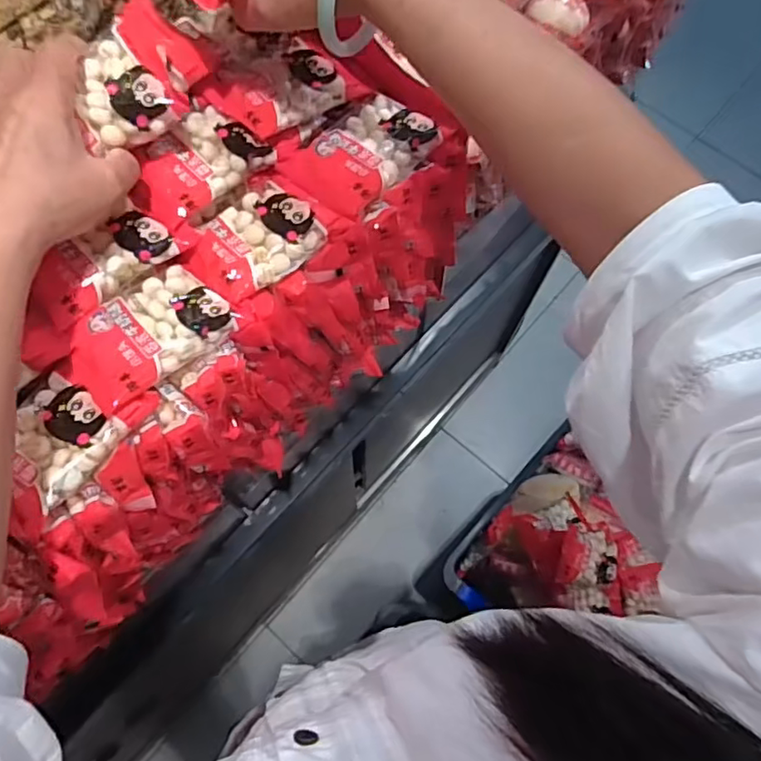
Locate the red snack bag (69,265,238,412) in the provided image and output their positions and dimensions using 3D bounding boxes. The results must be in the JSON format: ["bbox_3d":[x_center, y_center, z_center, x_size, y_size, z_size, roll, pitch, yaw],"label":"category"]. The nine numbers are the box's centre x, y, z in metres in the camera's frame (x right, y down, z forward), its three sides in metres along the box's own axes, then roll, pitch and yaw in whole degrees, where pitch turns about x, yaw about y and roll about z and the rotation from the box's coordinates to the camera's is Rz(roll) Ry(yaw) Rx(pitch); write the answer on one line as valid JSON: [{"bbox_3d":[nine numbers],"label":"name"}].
[{"bbox_3d":[-0.150,-0.033,0.380,0.097,0.014,0.067,-41,76,-14],"label":"red snack bag"}]

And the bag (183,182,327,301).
[{"bbox_3d":[-0.089,-0.099,0.417,0.070,0.018,0.086,43,75,13],"label":"bag"}]

